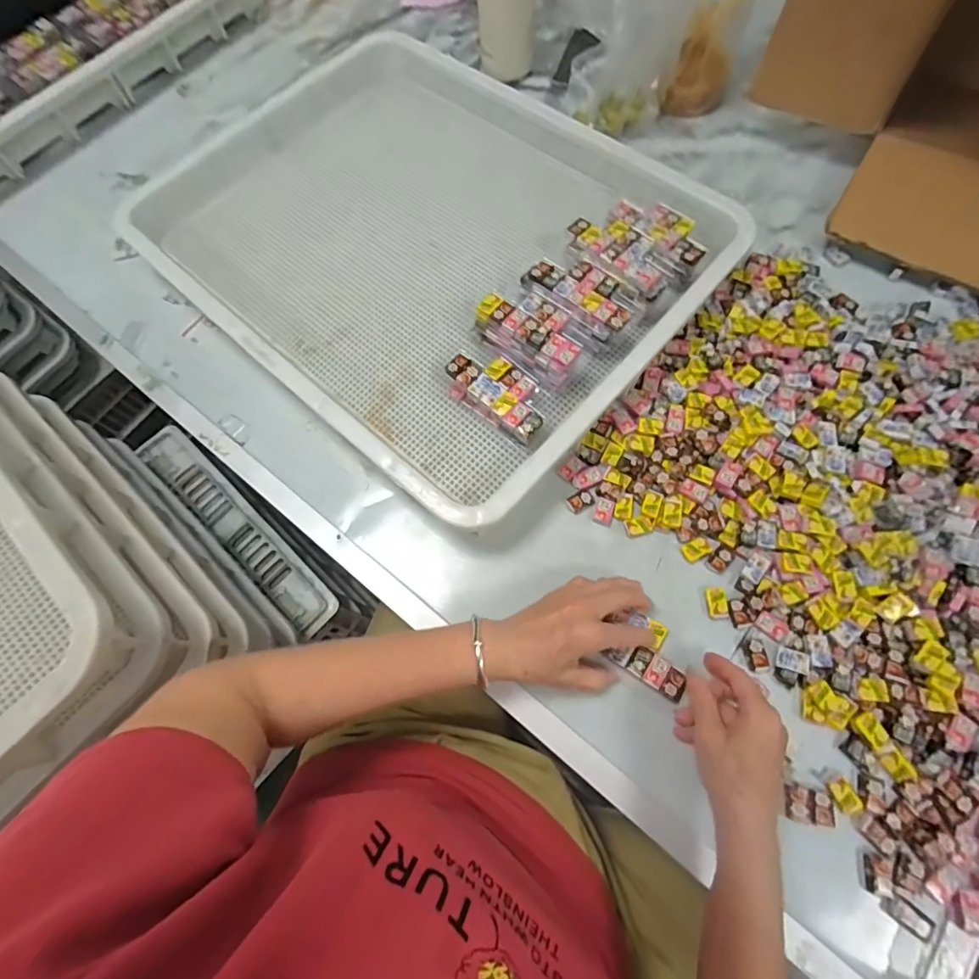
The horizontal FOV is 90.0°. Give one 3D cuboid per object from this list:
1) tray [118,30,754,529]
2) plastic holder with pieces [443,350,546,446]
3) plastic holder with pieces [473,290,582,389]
[{"bbox_3d":[-0.085,-0.320,0.603,0.647,0.072,0.498,40,76,16],"label":"tray"},{"bbox_3d":[0.013,-0.097,0.515,0.118,0.038,0.058,41,76,16],"label":"plastic holder with pieces"},{"bbox_3d":[0.046,-0.161,0.525,0.119,0.053,0.063,42,76,16],"label":"plastic holder with pieces"}]

